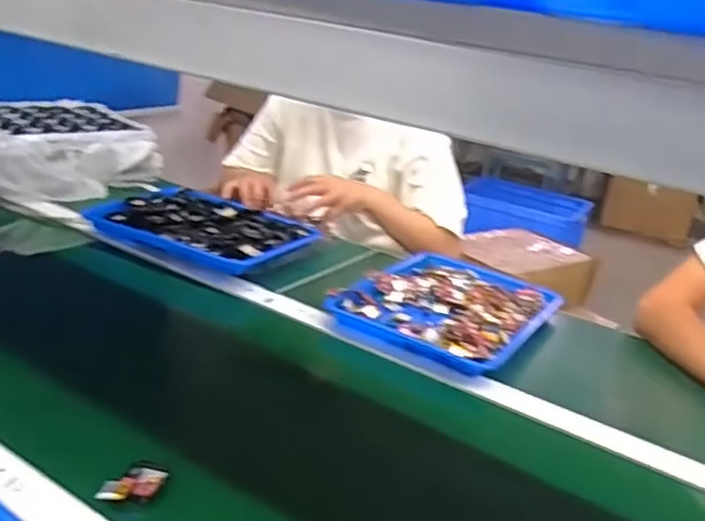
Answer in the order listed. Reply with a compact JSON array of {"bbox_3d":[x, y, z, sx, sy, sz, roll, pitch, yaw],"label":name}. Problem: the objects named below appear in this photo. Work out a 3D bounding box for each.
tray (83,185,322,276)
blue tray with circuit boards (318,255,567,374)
[{"bbox_3d":[-0.253,-0.061,1.125,0.333,0.038,0.212,16,23,22],"label":"tray"},{"bbox_3d":[0.140,0.060,0.985,0.257,0.033,0.331,19,25,29],"label":"blue tray with circuit boards"}]

